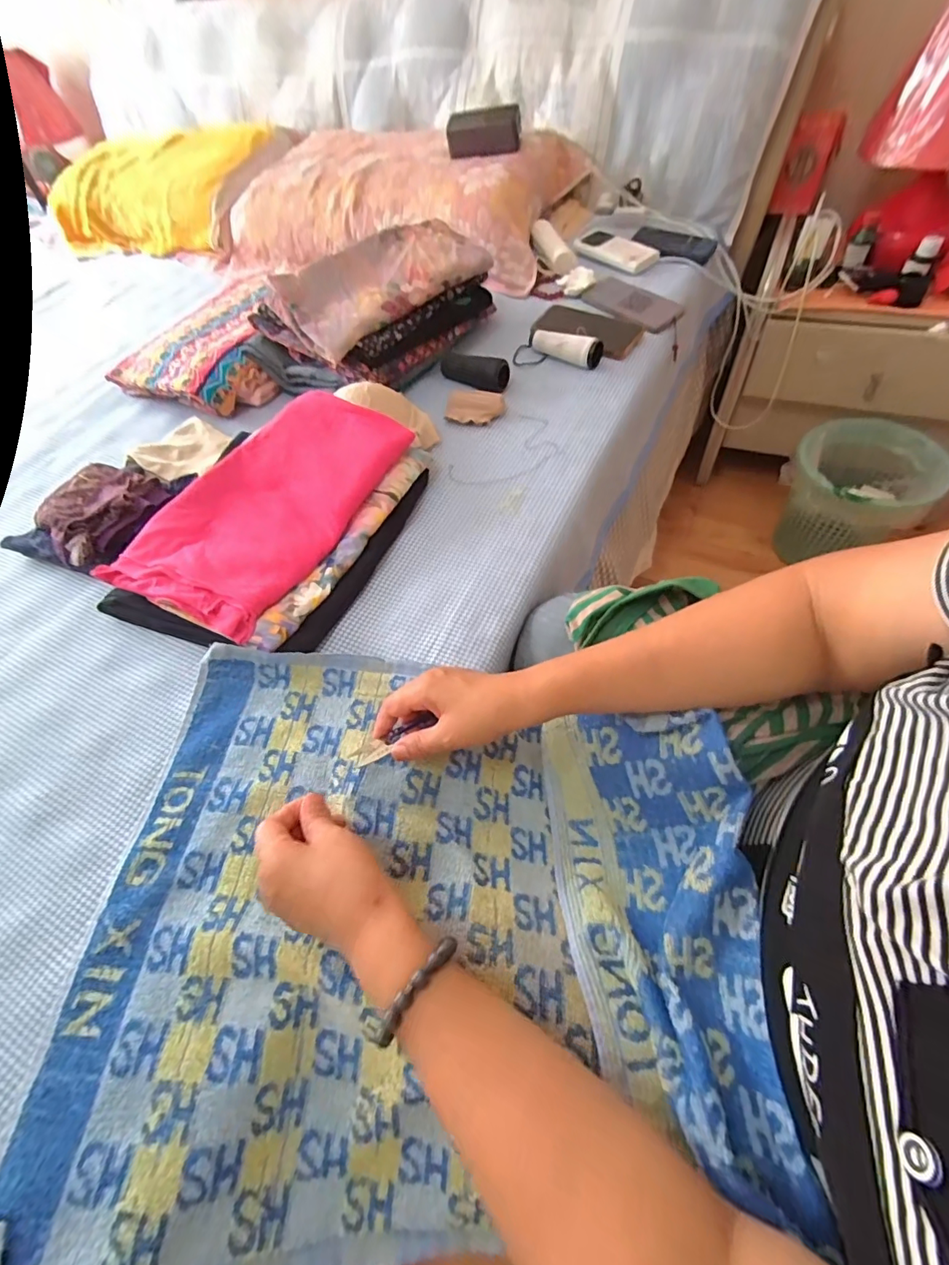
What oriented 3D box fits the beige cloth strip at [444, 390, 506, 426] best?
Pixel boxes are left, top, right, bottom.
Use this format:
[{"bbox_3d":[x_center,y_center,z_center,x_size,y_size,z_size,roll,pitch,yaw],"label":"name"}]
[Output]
[{"bbox_3d":[0.001,-0.314,0.664,0.077,0.006,0.053,12,81,5],"label":"beige cloth strip"}]

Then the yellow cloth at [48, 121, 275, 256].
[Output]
[{"bbox_3d":[-0.749,-1.029,1.130,0.576,0.164,0.286,13,63,13],"label":"yellow cloth"}]

